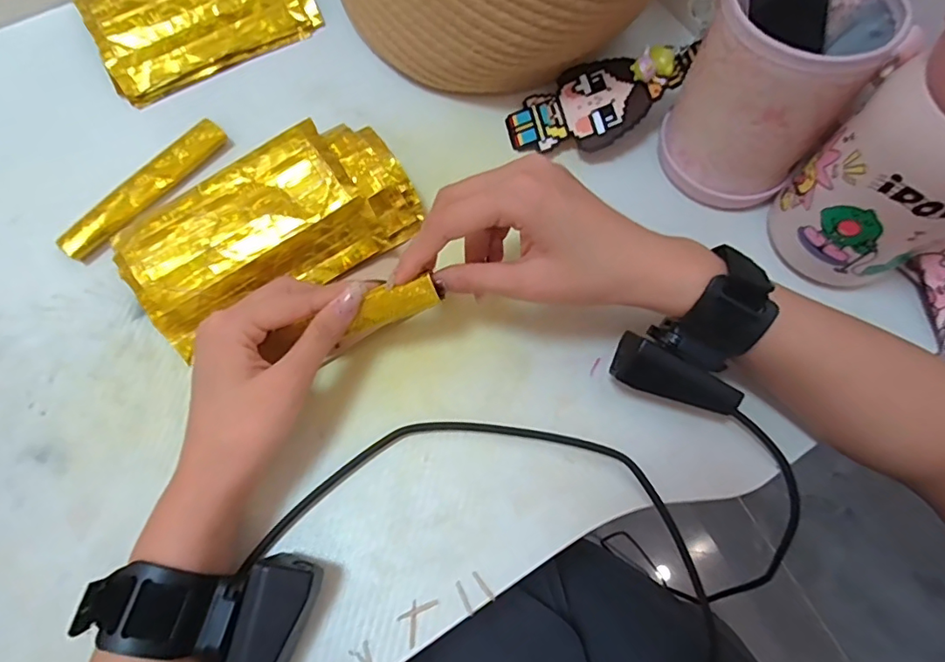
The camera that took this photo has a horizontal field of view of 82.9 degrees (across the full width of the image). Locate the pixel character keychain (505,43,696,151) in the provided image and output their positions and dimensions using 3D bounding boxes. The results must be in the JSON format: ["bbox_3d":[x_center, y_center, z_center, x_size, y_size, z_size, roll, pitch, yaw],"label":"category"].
[{"bbox_3d":[0.090,-0.171,0.389,0.134,0.018,0.073,-17,68,20],"label":"pixel character keychain"}]

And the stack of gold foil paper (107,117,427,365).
[{"bbox_3d":[-0.128,-0.065,0.351,0.181,0.045,0.099,-32,73,-12],"label":"stack of gold foil paper"}]

